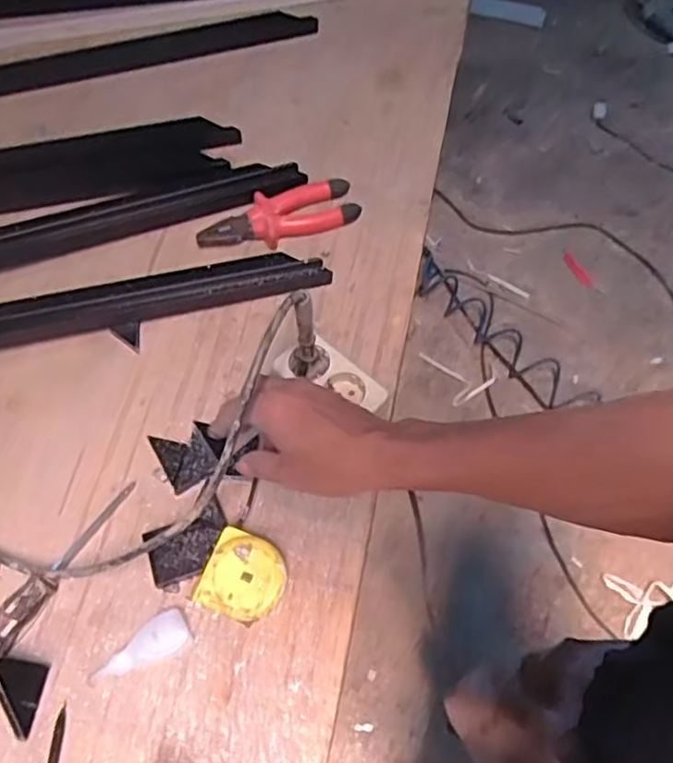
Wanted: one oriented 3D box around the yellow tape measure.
[{"bbox_3d":[-0.073,0.162,0.567,0.063,0.043,0.064,19,64,9],"label":"yellow tape measure"}]

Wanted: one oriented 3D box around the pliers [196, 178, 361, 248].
[{"bbox_3d":[-0.063,-0.179,0.754,0.173,0.030,0.061,-12,63,-7],"label":"pliers"}]

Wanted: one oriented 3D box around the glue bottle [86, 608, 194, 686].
[{"bbox_3d":[-0.159,0.216,0.555,0.084,0.020,0.033,-29,67,-15],"label":"glue bottle"}]

